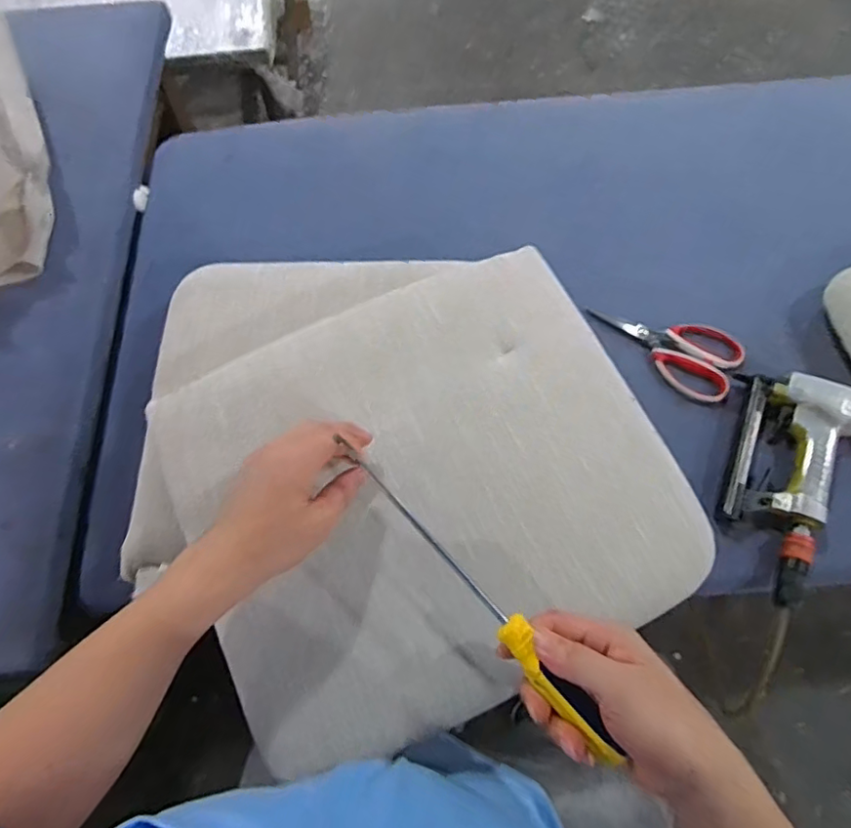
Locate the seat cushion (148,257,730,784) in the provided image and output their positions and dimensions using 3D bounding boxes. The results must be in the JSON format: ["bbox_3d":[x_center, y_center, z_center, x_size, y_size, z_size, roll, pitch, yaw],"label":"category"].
[{"bbox_3d":[0.006,0.062,0.512,0.430,0.046,0.363,-24,67,-9],"label":"seat cushion"}]

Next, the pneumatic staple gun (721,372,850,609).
[{"bbox_3d":[0.382,0.068,0.605,0.124,0.043,0.249,24,68,12],"label":"pneumatic staple gun"}]

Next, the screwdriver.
[{"bbox_3d":[0.029,0.119,0.408,0.021,0.026,0.279,-39,71,-15],"label":"screwdriver"}]

